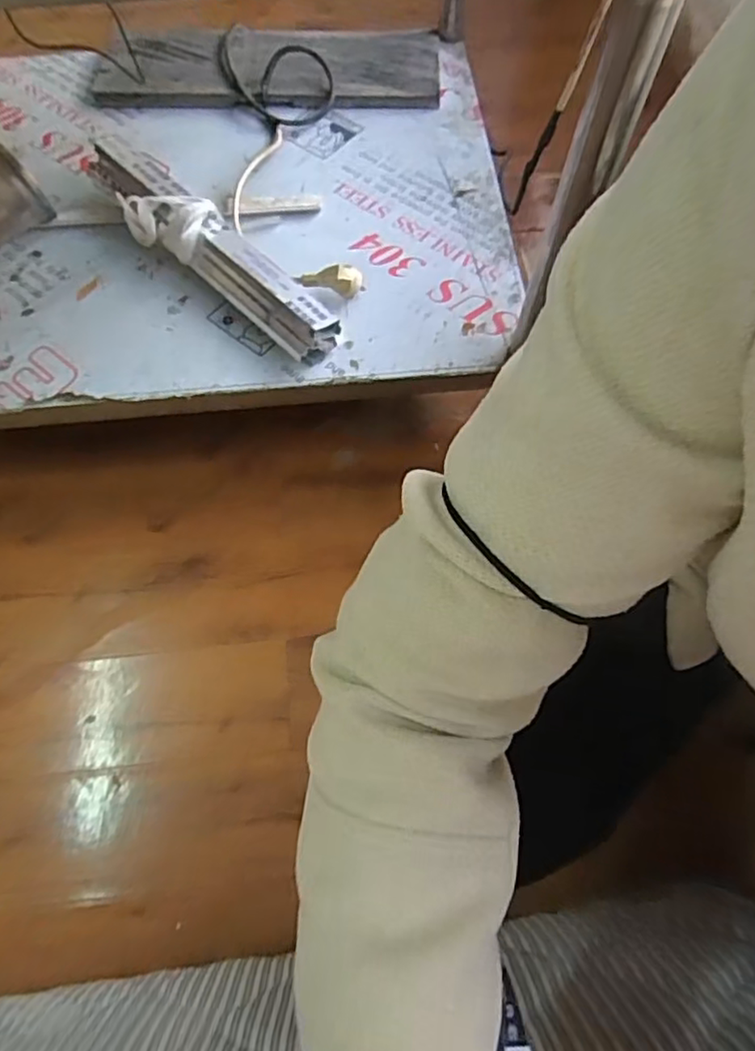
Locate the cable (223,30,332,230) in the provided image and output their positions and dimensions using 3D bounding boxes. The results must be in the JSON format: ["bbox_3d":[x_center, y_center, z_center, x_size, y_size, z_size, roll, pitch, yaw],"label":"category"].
[{"bbox_3d":[-0.137,-0.583,0.895,0.162,0.042,0.413,-8,68,-4],"label":"cable"}]

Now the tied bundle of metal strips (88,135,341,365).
[{"bbox_3d":[-0.207,-0.342,0.770,0.403,0.067,0.096,41,73,15],"label":"tied bundle of metal strips"}]

